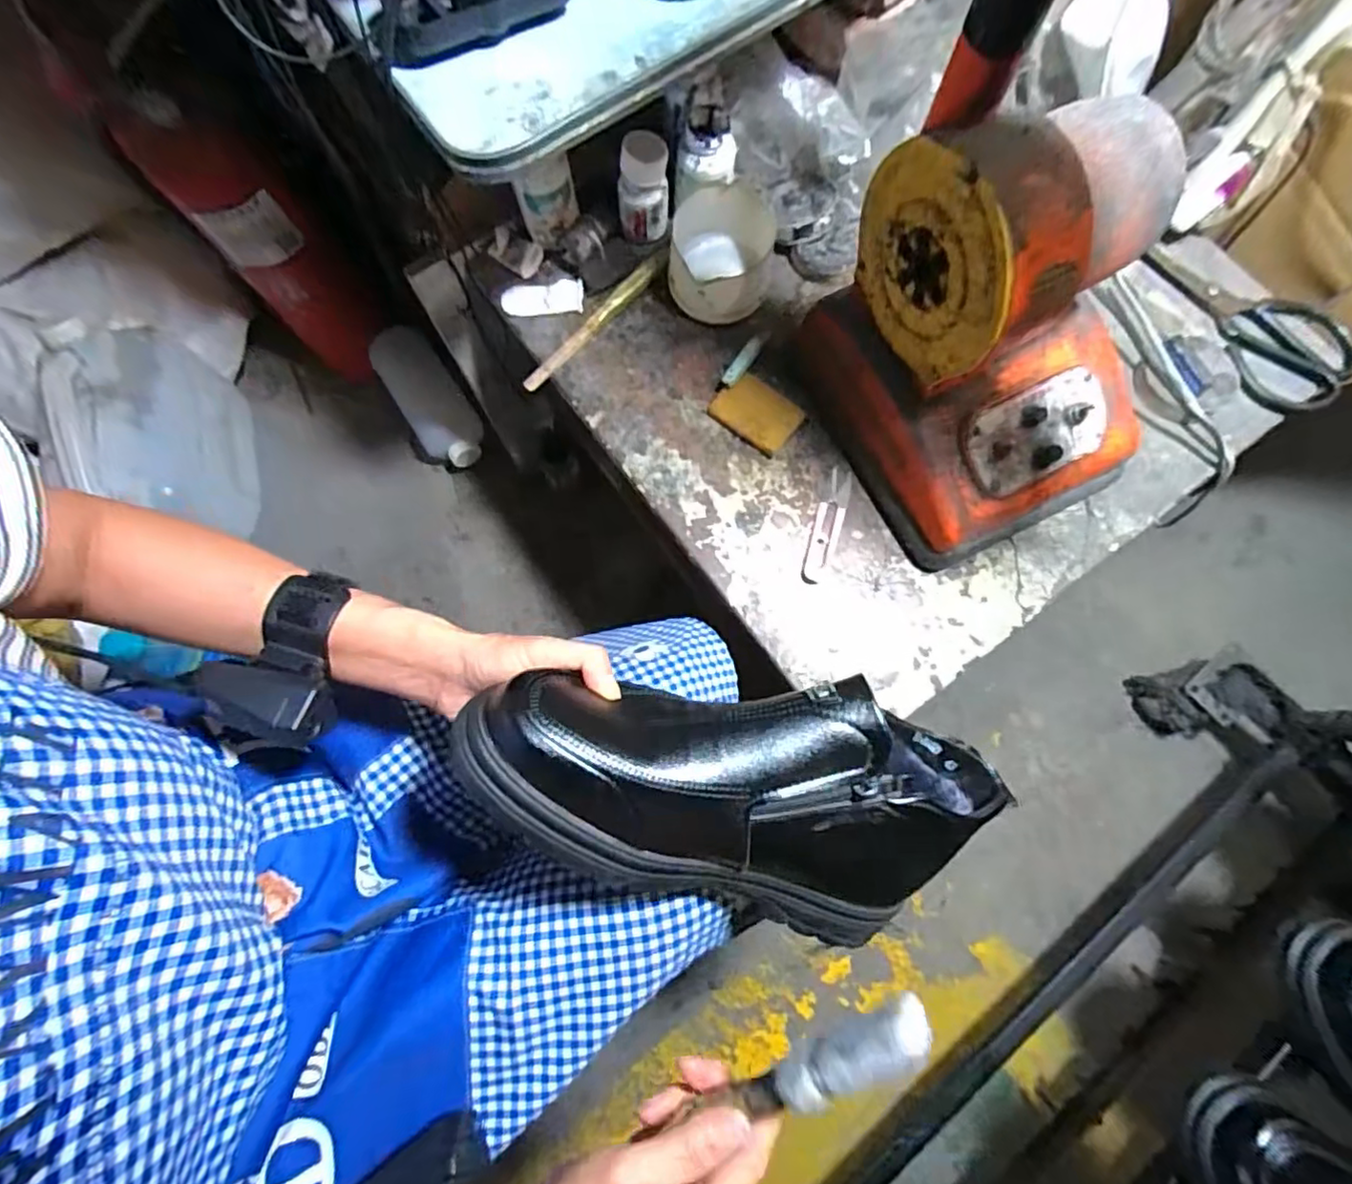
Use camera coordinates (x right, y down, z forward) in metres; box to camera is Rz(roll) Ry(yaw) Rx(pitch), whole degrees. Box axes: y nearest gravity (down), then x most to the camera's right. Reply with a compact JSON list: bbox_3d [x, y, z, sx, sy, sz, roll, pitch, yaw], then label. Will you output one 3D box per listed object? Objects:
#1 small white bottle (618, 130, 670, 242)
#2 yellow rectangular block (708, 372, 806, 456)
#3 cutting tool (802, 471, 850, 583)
[{"bbox_3d":[-0.028,-0.349,0.538,0.043,0.078,0.043,0,78,0],"label":"small white bottle"},{"bbox_3d":[0.070,-0.154,0.532,0.070,0.011,0.050,35,80,7],"label":"yellow rectangular block"},{"bbox_3d":[0.125,-0.055,0.515,0.022,0.004,0.101,17,78,4],"label":"cutting tool"}]

